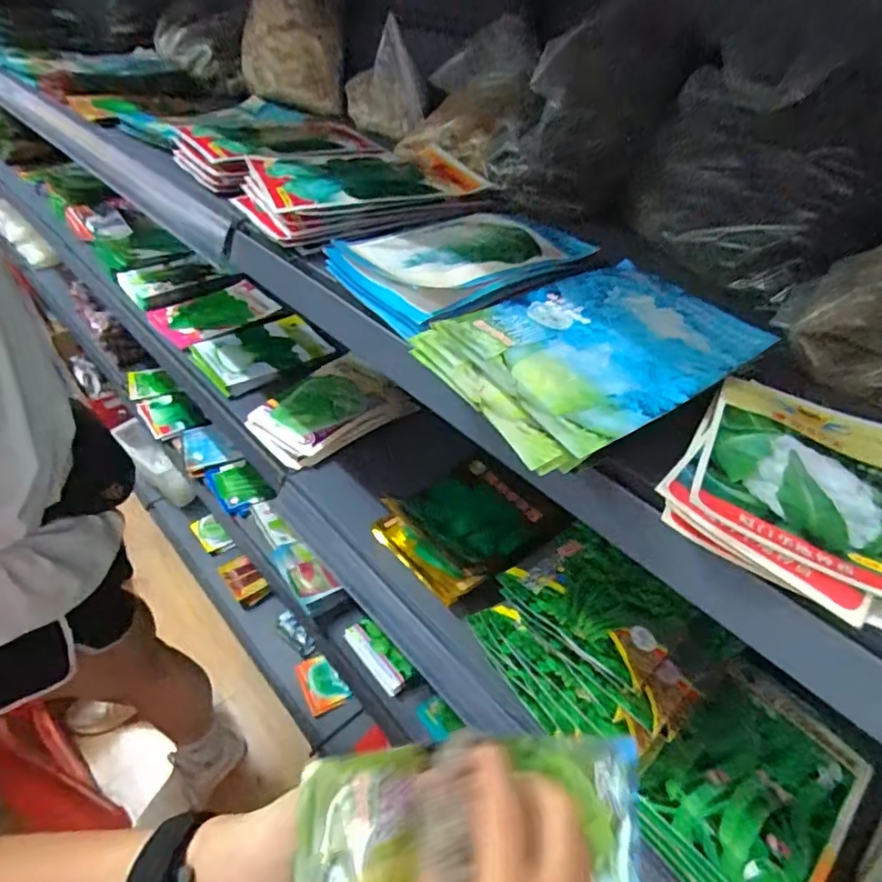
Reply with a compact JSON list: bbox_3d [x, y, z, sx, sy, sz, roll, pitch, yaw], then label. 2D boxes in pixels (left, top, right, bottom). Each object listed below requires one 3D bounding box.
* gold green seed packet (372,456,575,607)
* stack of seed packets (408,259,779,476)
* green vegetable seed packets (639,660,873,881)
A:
[{"bbox_3d":[0.035,0.087,0.637,0.176,0.032,0.135,-29,51,-29],"label":"gold green seed packet"},{"bbox_3d":[0.091,-0.056,0.328,0.182,0.016,0.118,-23,48,-25],"label":"stack of seed packets"},{"bbox_3d":[0.238,0.261,0.434,0.183,0.022,0.120,-31,52,-30],"label":"green vegetable seed packets"}]

